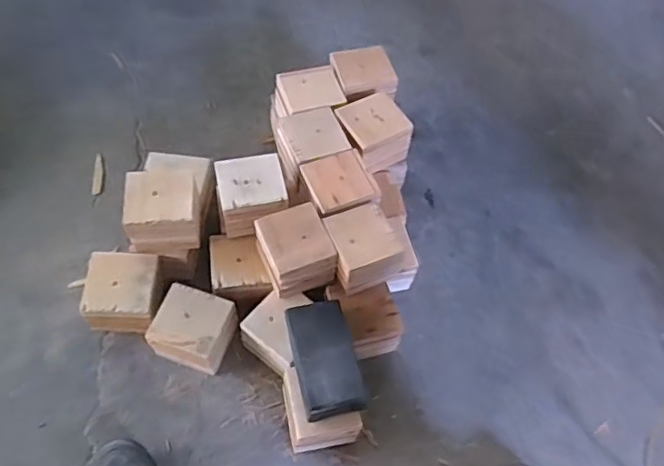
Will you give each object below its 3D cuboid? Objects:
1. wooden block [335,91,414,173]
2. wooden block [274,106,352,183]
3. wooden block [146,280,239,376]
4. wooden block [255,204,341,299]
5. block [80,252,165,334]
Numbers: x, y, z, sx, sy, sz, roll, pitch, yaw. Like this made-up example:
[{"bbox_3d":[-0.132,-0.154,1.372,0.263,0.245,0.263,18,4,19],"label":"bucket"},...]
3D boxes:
[{"bbox_3d":[0.065,-0.153,0.916,0.096,0.067,0.098,-26,63,-18],"label":"wooden block"},{"bbox_3d":[-0.032,-0.135,0.900,0.098,0.062,0.095,-21,62,-14],"label":"wooden block"},{"bbox_3d":[-0.191,0.136,0.821,0.097,0.082,0.091,18,59,8],"label":"wooden block"},{"bbox_3d":[-0.049,0.028,0.808,0.088,0.077,0.098,-19,61,-15],"label":"wooden block"},{"bbox_3d":[-0.292,0.093,0.844,0.106,0.073,0.108,3,58,-2],"label":"block"}]

